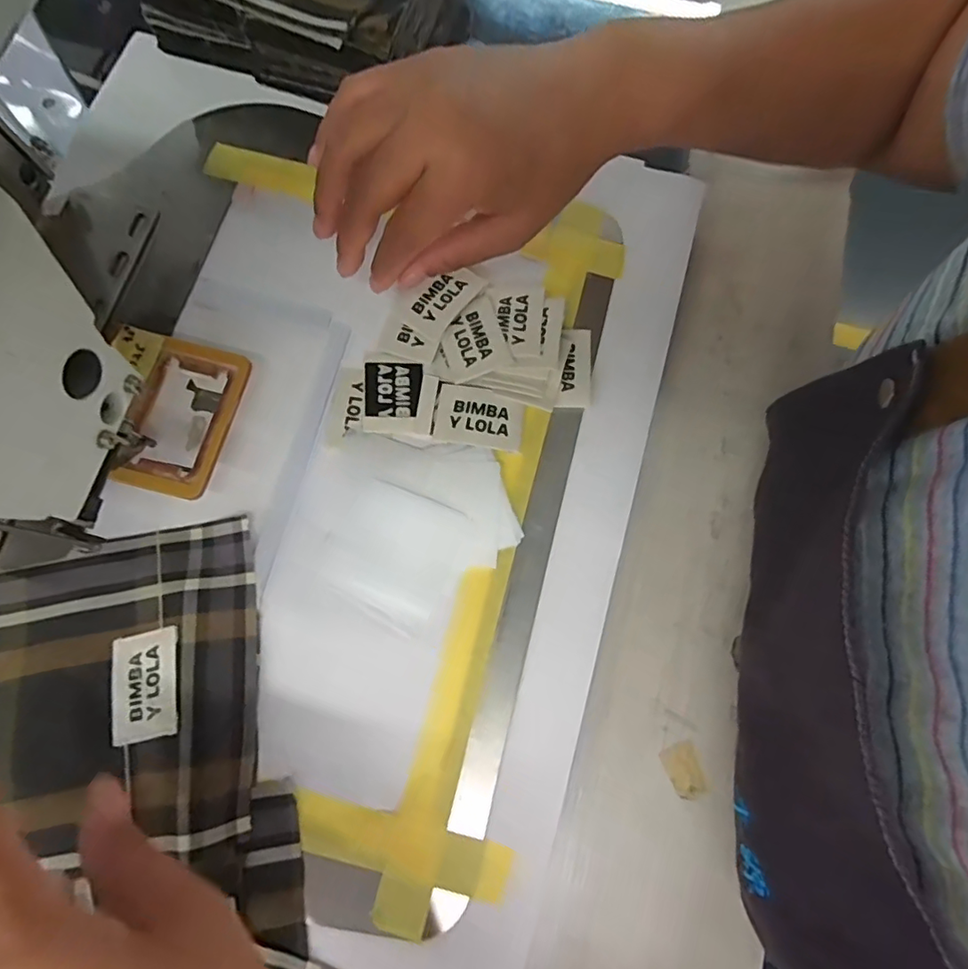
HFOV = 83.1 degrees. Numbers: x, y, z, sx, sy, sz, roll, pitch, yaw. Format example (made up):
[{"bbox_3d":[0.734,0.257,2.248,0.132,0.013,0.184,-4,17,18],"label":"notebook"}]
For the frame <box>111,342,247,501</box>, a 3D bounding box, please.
[{"bbox_3d":[-0.157,-0.035,0.283,0.049,0.004,0.080,15,77,-1],"label":"frame"}]

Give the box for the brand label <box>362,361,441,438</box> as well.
[{"bbox_3d":[-0.047,-0.048,0.304,0.040,0.004,0.041,3,77,0],"label":"brand label"}]

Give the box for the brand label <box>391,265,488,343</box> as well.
[{"bbox_3d":[-0.026,-0.108,0.315,0.034,0.004,0.047,34,82,7],"label":"brand label"}]

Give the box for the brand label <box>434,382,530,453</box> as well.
[{"bbox_3d":[-0.003,-0.037,0.300,0.049,0.004,0.031,13,77,3],"label":"brand label"}]

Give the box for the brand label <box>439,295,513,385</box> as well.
[{"bbox_3d":[-0.008,-0.082,0.307,0.033,0.006,0.044,-20,78,-5],"label":"brand label"}]

